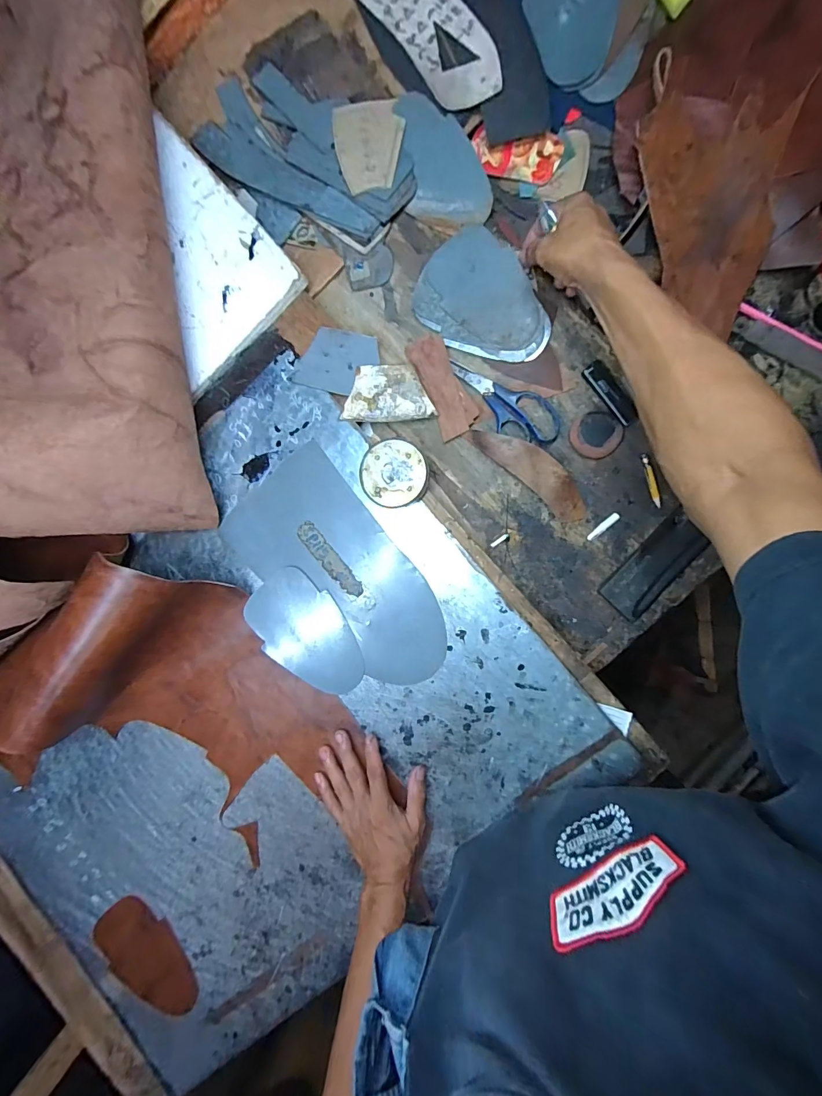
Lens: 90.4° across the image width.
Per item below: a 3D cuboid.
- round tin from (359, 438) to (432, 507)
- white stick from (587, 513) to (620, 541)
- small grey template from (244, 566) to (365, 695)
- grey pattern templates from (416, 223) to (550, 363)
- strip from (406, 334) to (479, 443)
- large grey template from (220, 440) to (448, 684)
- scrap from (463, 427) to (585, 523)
[{"bbox_3d":[-0.018,-0.085,0.471,0.076,0.032,0.075,0,95,5],"label":"round tin"},{"bbox_3d":[0.223,-0.024,0.472,0.041,0.007,0.008,-44,92,5],"label":"white stick"},{"bbox_3d":[-0.124,0.104,0.502,0.162,0.006,0.102,35,93,0],"label":"small grey template"},{"bbox_3d":[0.086,-0.283,0.472,0.161,0.007,0.114,42,97,0],"label":"grey pattern templates"},{"bbox_3d":[0.038,-0.195,0.490,0.046,0.015,0.124,-24,94,4],"label":"strip"},{"bbox_3d":[-0.080,0.032,0.496,0.154,0.007,0.302,-43,86,6],"label":"large grey template"},{"bbox_3d":[0.140,-0.092,0.473,0.160,0.026,0.041,42,97,0],"label":"scrap"}]

